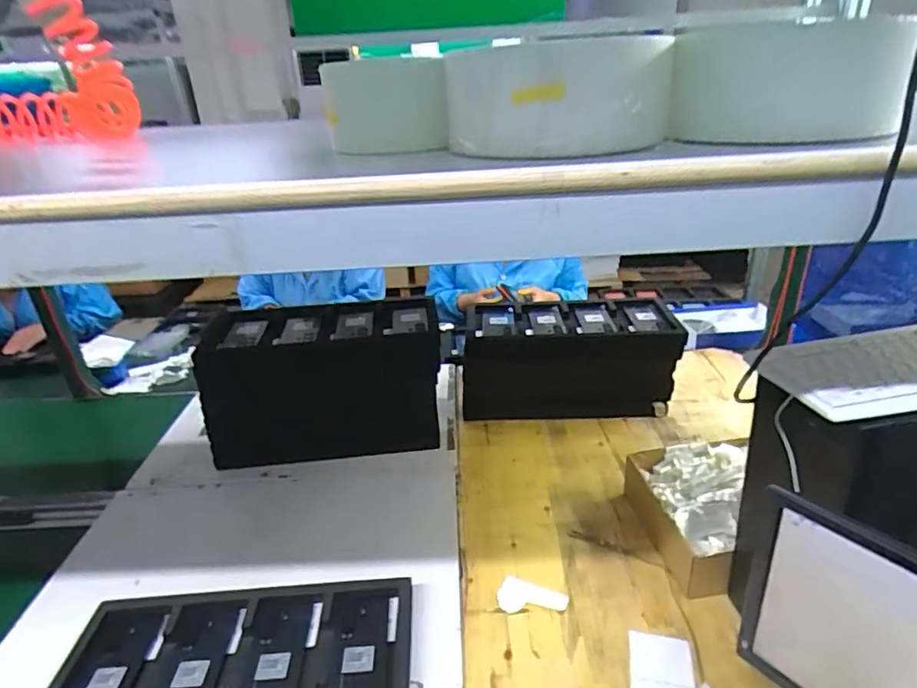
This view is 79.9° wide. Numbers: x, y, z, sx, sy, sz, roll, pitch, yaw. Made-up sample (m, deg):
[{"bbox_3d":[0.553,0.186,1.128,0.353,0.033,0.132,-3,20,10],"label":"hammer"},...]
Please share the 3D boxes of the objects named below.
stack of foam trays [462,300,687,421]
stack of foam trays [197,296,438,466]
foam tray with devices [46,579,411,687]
[{"bbox_3d":[0.248,0.038,1.311,0.490,0.218,0.203,-3,27,1],"label":"stack of foam trays"},{"bbox_3d":[-0.289,0.081,1.233,0.498,0.269,0.238,-3,27,0],"label":"stack of foam trays"},{"bbox_3d":[-0.310,0.447,0.767,0.485,0.038,0.229,-4,27,-1],"label":"foam tray with devices"}]

